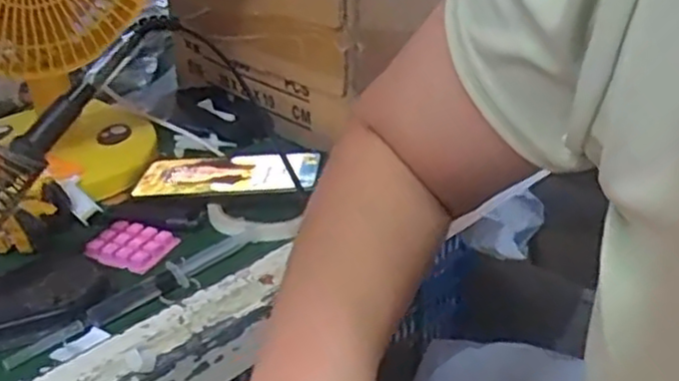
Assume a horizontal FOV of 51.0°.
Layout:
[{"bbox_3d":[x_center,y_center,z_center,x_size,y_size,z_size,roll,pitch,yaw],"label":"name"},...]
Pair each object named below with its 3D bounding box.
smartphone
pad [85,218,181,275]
[{"bbox_3d":[-0.099,-0.017,0.625,0.151,0.012,0.075,2,31,6],"label":"smartphone"},{"bbox_3d":[-0.160,0.041,0.551,0.055,0.013,0.052,12,33,22],"label":"pad"}]

